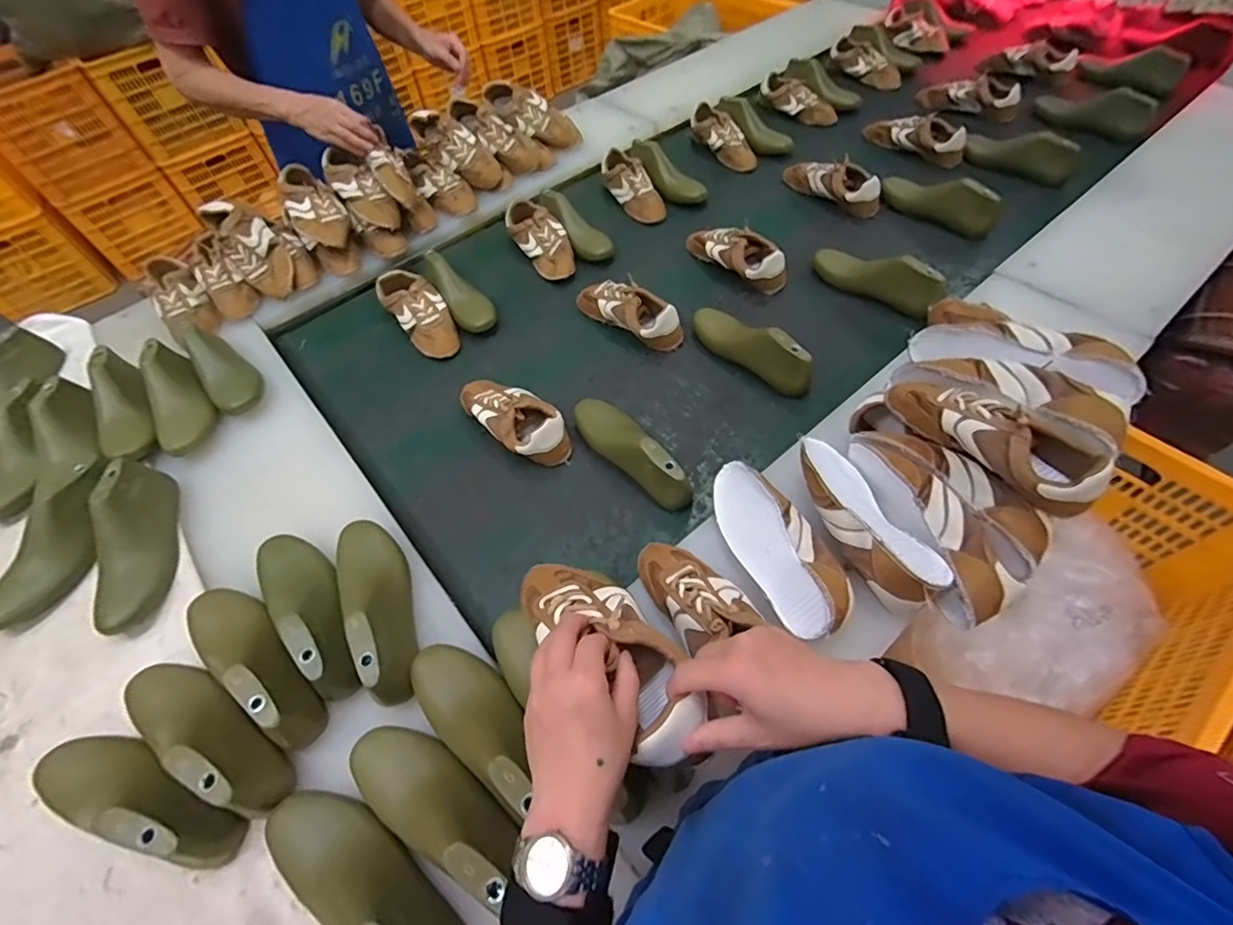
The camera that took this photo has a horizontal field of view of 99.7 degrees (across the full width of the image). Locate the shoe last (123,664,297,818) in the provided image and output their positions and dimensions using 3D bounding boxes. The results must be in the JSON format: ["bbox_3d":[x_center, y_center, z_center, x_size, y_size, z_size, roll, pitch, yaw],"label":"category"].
[{"bbox_3d":[-0.428,0.268,0.532,0.231,0.086,0.073,18,60,16],"label":"shoe last"}]

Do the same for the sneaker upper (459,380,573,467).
[{"bbox_3d":[-0.161,-0.073,0.811,0.208,0.065,0.088,37,67,25],"label":"sneaker upper"}]

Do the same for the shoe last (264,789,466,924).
[{"bbox_3d":[-0.220,0.362,0.453,0.233,0.076,0.074,17,60,15],"label":"shoe last"}]

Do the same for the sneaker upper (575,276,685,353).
[{"bbox_3d":[0.019,-0.274,0.927,0.220,0.070,0.070,37,67,25],"label":"sneaker upper"}]

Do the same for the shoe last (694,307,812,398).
[{"bbox_3d":[0.216,-0.190,0.840,0.063,0.083,0.228,-36,61,-18],"label":"shoe last"}]

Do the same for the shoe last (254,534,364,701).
[{"bbox_3d":[-0.357,0.163,0.597,0.075,0.080,0.234,-36,61,-18],"label":"shoe last"}]

